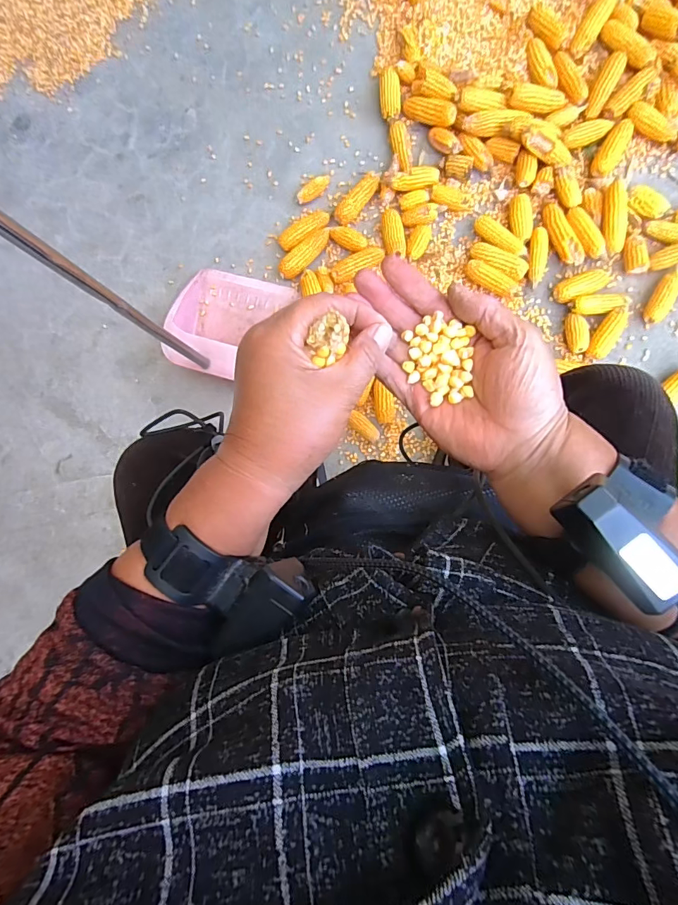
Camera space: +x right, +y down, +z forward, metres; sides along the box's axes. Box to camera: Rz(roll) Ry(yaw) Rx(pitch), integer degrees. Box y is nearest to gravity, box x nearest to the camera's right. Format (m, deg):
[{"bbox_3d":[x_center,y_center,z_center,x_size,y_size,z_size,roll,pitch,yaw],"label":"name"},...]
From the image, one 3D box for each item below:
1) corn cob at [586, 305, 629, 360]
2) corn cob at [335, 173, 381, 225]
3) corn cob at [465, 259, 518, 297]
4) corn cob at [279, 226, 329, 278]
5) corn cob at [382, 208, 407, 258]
[{"bbox_3d":[0.566,-0.251,0.928,0.045,0.034,0.123,34,91,9],"label":"corn cob"},{"bbox_3d":[0.043,-0.592,1.033,0.050,0.038,0.135,43,93,9],"label":"corn cob"},{"bbox_3d":[0.332,-0.379,0.965,0.123,0.039,0.044,32,91,12],"label":"corn cob"},{"bbox_3d":[-0.080,-0.469,1.041,0.058,0.039,0.150,41,93,9],"label":"corn cob"},{"bbox_3d":[0.125,-0.494,1.010,0.047,0.044,0.103,-9,85,8],"label":"corn cob"}]

